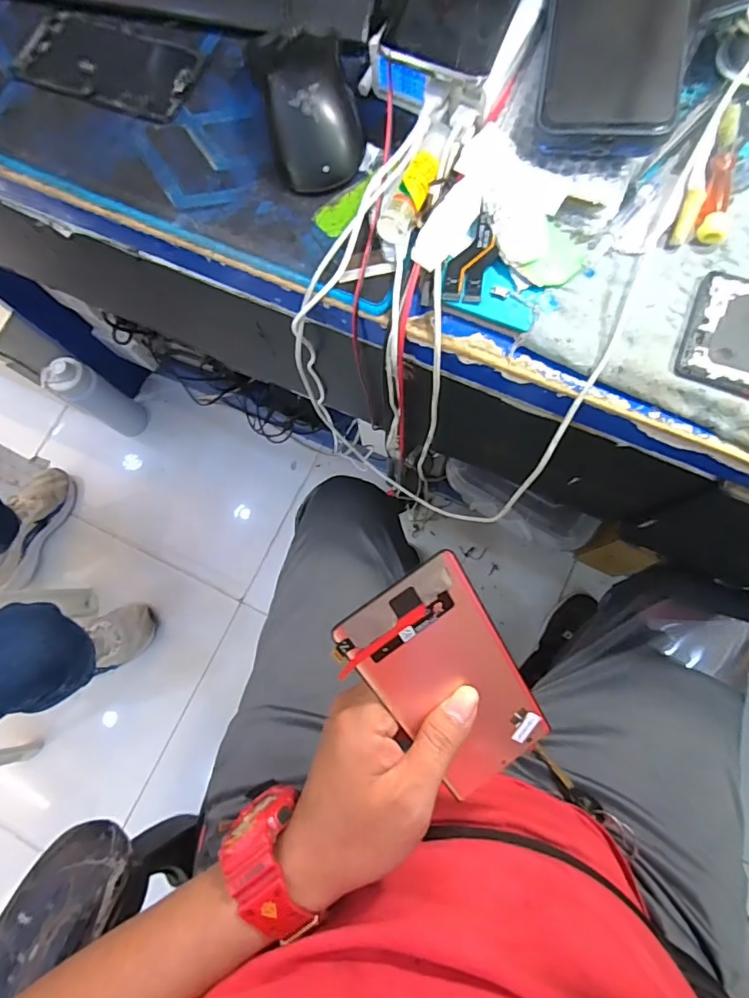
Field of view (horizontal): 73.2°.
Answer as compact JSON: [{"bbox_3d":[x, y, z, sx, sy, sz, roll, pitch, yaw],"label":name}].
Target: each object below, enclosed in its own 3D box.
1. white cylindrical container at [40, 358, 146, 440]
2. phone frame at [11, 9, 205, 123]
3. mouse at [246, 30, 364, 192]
[{"bbox_3d":[-0.581,-0.211,1.058,0.072,0.275,0.092,27,80,9],"label":"white cylindrical container"},{"bbox_3d":[-0.202,-0.330,0.376,0.142,0.010,0.067,24,80,8],"label":"phone frame"},{"bbox_3d":[-0.048,-0.276,0.347,0.062,0.034,0.112,-14,77,0],"label":"mouse"}]

